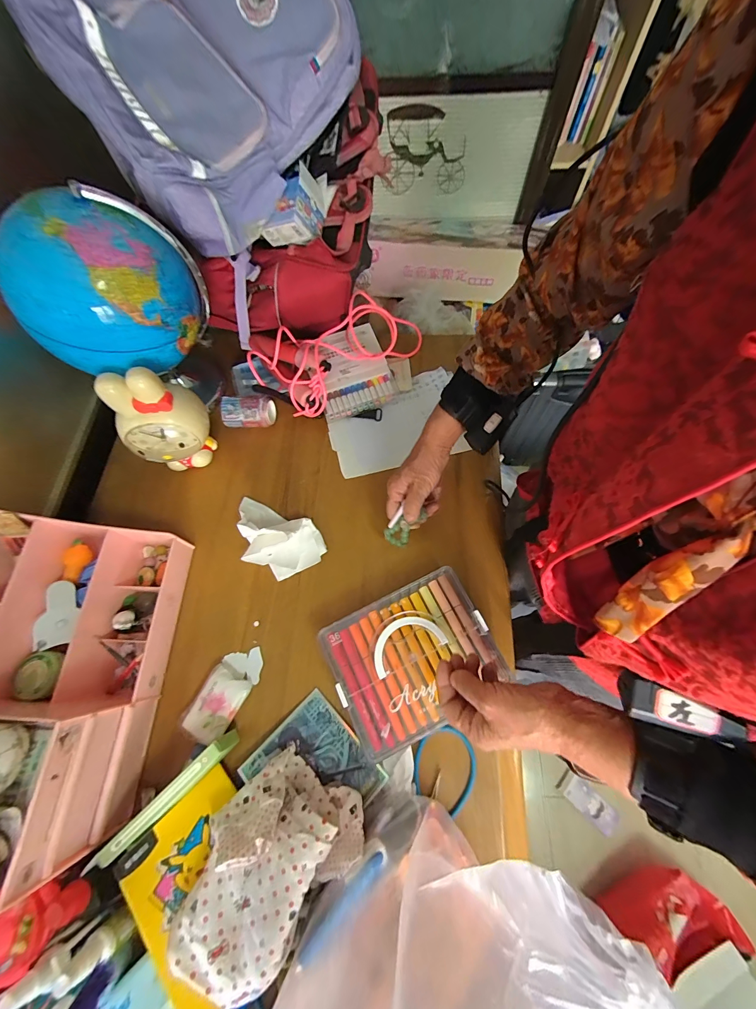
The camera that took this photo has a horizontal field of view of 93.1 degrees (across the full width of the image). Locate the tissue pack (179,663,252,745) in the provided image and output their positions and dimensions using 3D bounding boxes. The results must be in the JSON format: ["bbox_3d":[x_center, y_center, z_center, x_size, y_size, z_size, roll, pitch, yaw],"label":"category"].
[{"bbox_3d":[-0.214,0.269,0.481,0.055,0.022,0.085,25,71,12],"label":"tissue pack"}]

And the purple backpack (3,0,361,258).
[{"bbox_3d":[-0.222,-0.598,0.506,0.319,0.180,0.386,42,90,-14],"label":"purple backpack"}]

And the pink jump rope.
[{"bbox_3d":[-0.077,-0.282,0.642,0.270,0.116,0.154,-37,71,-12],"label":"pink jump rope"}]

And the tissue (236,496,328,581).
[{"bbox_3d":[-0.159,0.051,0.539,0.150,0.069,0.099,18,70,9],"label":"tissue"}]

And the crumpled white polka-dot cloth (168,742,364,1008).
[{"bbox_3d":[-0.120,0.380,0.391,0.129,0.091,0.191,39,75,16],"label":"crumpled white polka-dot cloth"}]

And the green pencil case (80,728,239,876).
[{"bbox_3d":[-0.242,0.339,0.416,0.171,0.056,0.022,-40,72,-13],"label":"green pencil case"}]

